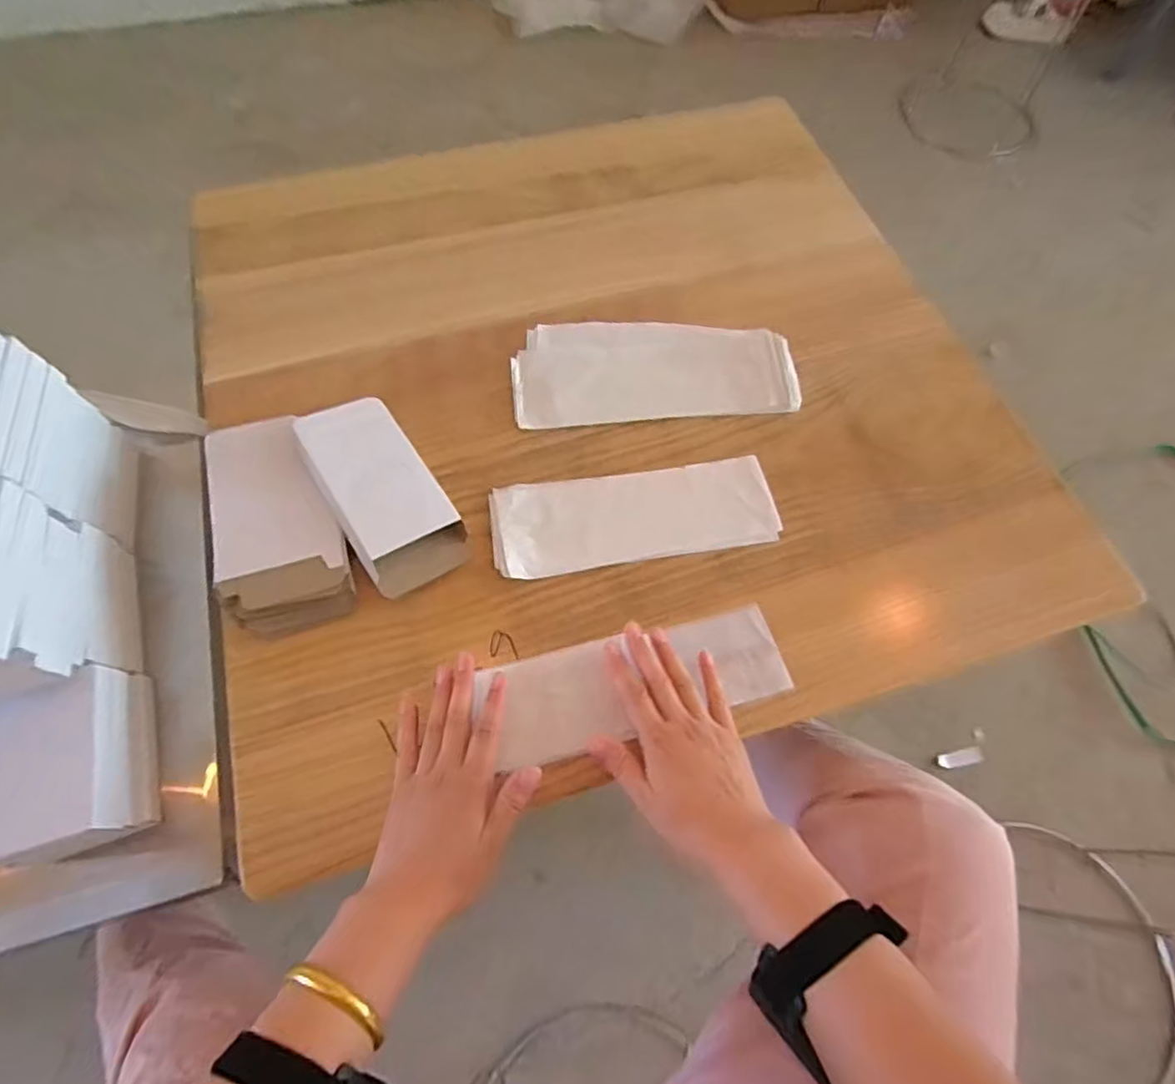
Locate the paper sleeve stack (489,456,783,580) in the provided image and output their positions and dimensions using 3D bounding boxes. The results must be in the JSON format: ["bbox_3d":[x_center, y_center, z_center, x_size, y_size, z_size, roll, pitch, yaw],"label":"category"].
[{"bbox_3d":[0.043,-0.026,0.580,0.254,0.008,0.090,-9,66,-5],"label":"paper sleeve stack"}]

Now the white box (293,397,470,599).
[{"bbox_3d":[-0.180,-0.045,0.562,0.086,0.037,0.182,-32,70,-14],"label":"white box"}]

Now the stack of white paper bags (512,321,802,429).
[{"bbox_3d":[0.067,-0.177,0.648,0.279,0.022,0.111,-5,66,-3],"label":"stack of white paper bags"}]

